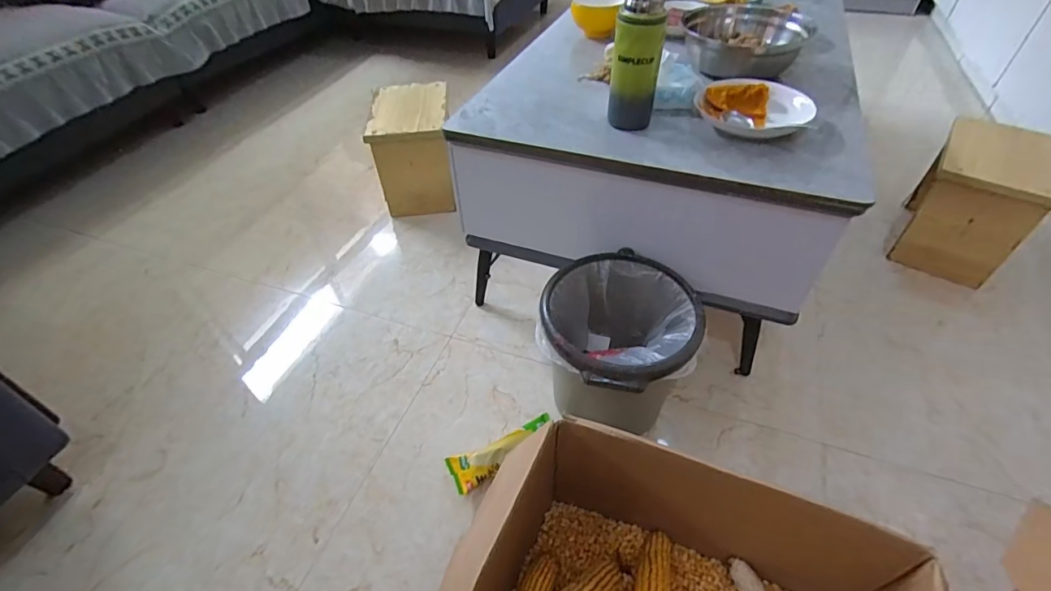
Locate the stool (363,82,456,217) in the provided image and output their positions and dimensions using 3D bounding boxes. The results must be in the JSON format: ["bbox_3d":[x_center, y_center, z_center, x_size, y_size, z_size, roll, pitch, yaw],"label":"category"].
[{"bbox_3d":[-0.329,-0.446,1.481,0.215,0.281,0.300,-6,46,-2],"label":"stool"}]

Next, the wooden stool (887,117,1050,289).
[{"bbox_3d":[1.100,-0.229,1.203,0.220,0.297,0.287,28,53,26],"label":"wooden stool"}]

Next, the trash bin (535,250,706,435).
[{"bbox_3d":[0.167,0.107,0.909,0.257,0.251,0.276,-2,46,2],"label":"trash bin"}]

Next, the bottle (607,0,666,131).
[{"bbox_3d":[0.182,-0.378,0.792,0.073,0.197,0.064,11,48,13],"label":"bottle"}]

